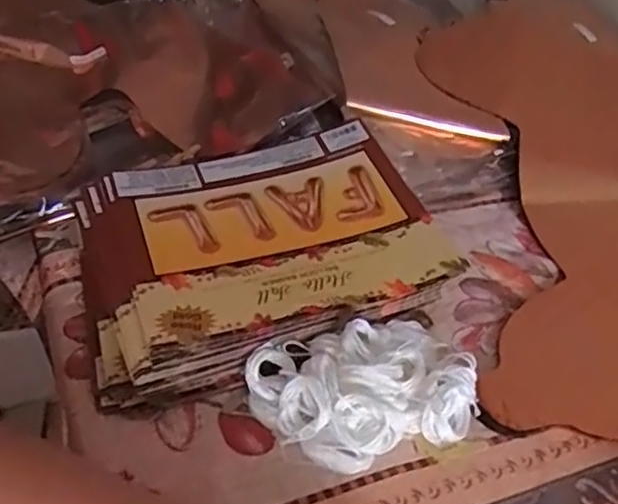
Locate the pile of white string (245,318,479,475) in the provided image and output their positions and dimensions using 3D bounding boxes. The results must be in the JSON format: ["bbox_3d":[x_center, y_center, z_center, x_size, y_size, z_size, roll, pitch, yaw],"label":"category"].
[{"bbox_3d":[0.032,0.078,0.360,0.117,0.037,0.071,-13,46,-18],"label":"pile of white string"}]

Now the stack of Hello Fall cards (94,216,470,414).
[{"bbox_3d":[-0.015,0.035,0.393,0.223,0.043,0.060,-15,47,-20],"label":"stack of Hello Fall cards"}]

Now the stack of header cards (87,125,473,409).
[{"bbox_3d":[-0.034,-0.001,0.431,0.223,0.051,0.170,-13,46,-19],"label":"stack of header cards"}]

